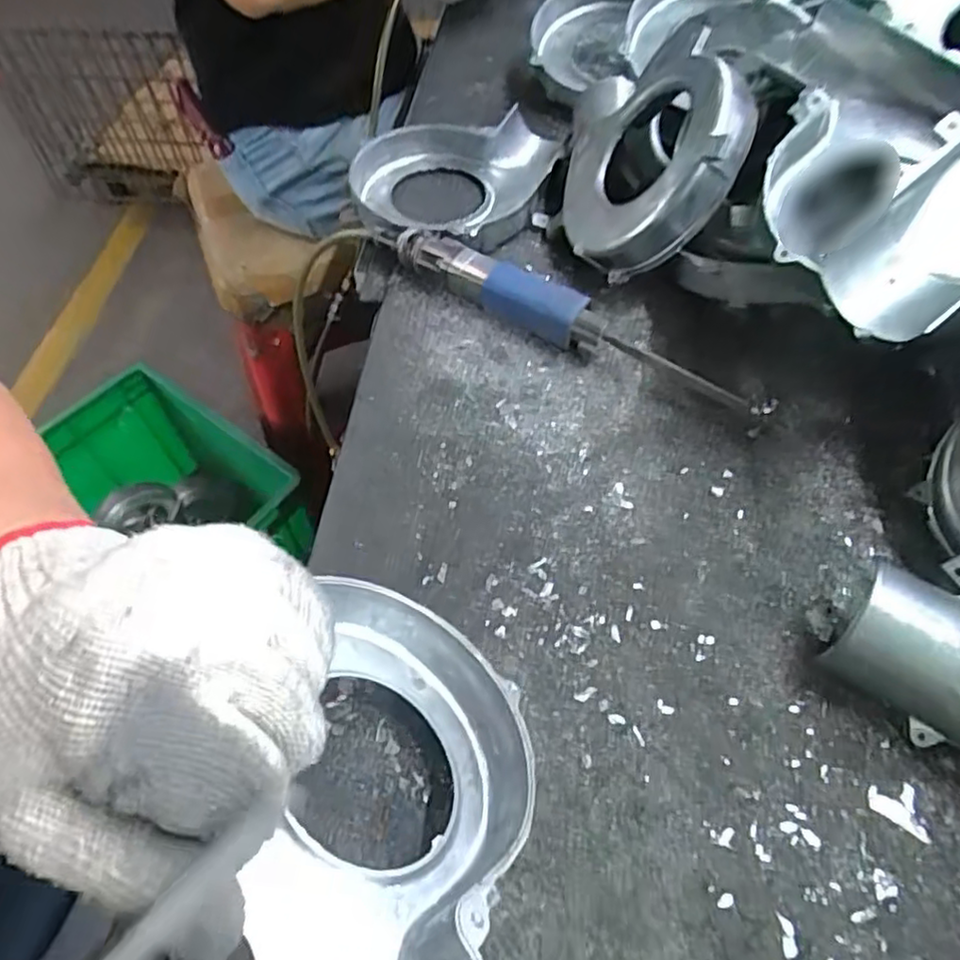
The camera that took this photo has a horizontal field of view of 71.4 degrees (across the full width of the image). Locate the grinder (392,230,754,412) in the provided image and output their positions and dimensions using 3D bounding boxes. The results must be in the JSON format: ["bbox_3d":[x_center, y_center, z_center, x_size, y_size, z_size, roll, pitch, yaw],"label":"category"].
[{"bbox_3d":[0.054,-0.110,0.457,0.269,0.039,0.032,31,63,21],"label":"grinder"}]

